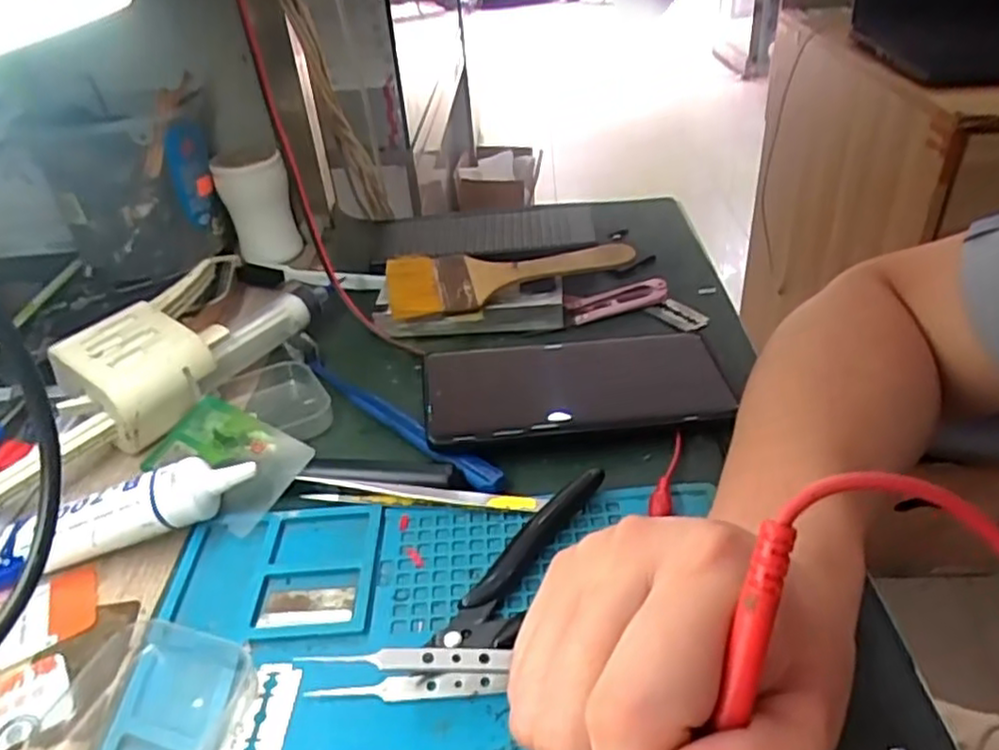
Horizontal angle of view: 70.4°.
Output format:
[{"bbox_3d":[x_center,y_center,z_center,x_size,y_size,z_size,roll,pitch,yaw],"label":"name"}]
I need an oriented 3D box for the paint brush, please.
[{"bbox_3d":[0.007,-0.065,0.466,0.161,0.009,0.056,-6,49,-1],"label":"paint brush"}]

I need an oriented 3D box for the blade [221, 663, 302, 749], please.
[{"bbox_3d":[-0.088,0.126,0.261,0.021,0.004,0.042,-1,36,5],"label":"blade"}]

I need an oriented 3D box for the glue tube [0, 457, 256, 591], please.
[{"bbox_3d":[-0.176,0.065,0.326,0.126,0.022,0.027,-20,37,-1],"label":"glue tube"}]

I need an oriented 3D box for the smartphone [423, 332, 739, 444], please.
[{"bbox_3d":[0.044,0.006,0.387,0.161,0.009,0.076,-5,38,-6],"label":"smartphone"}]

